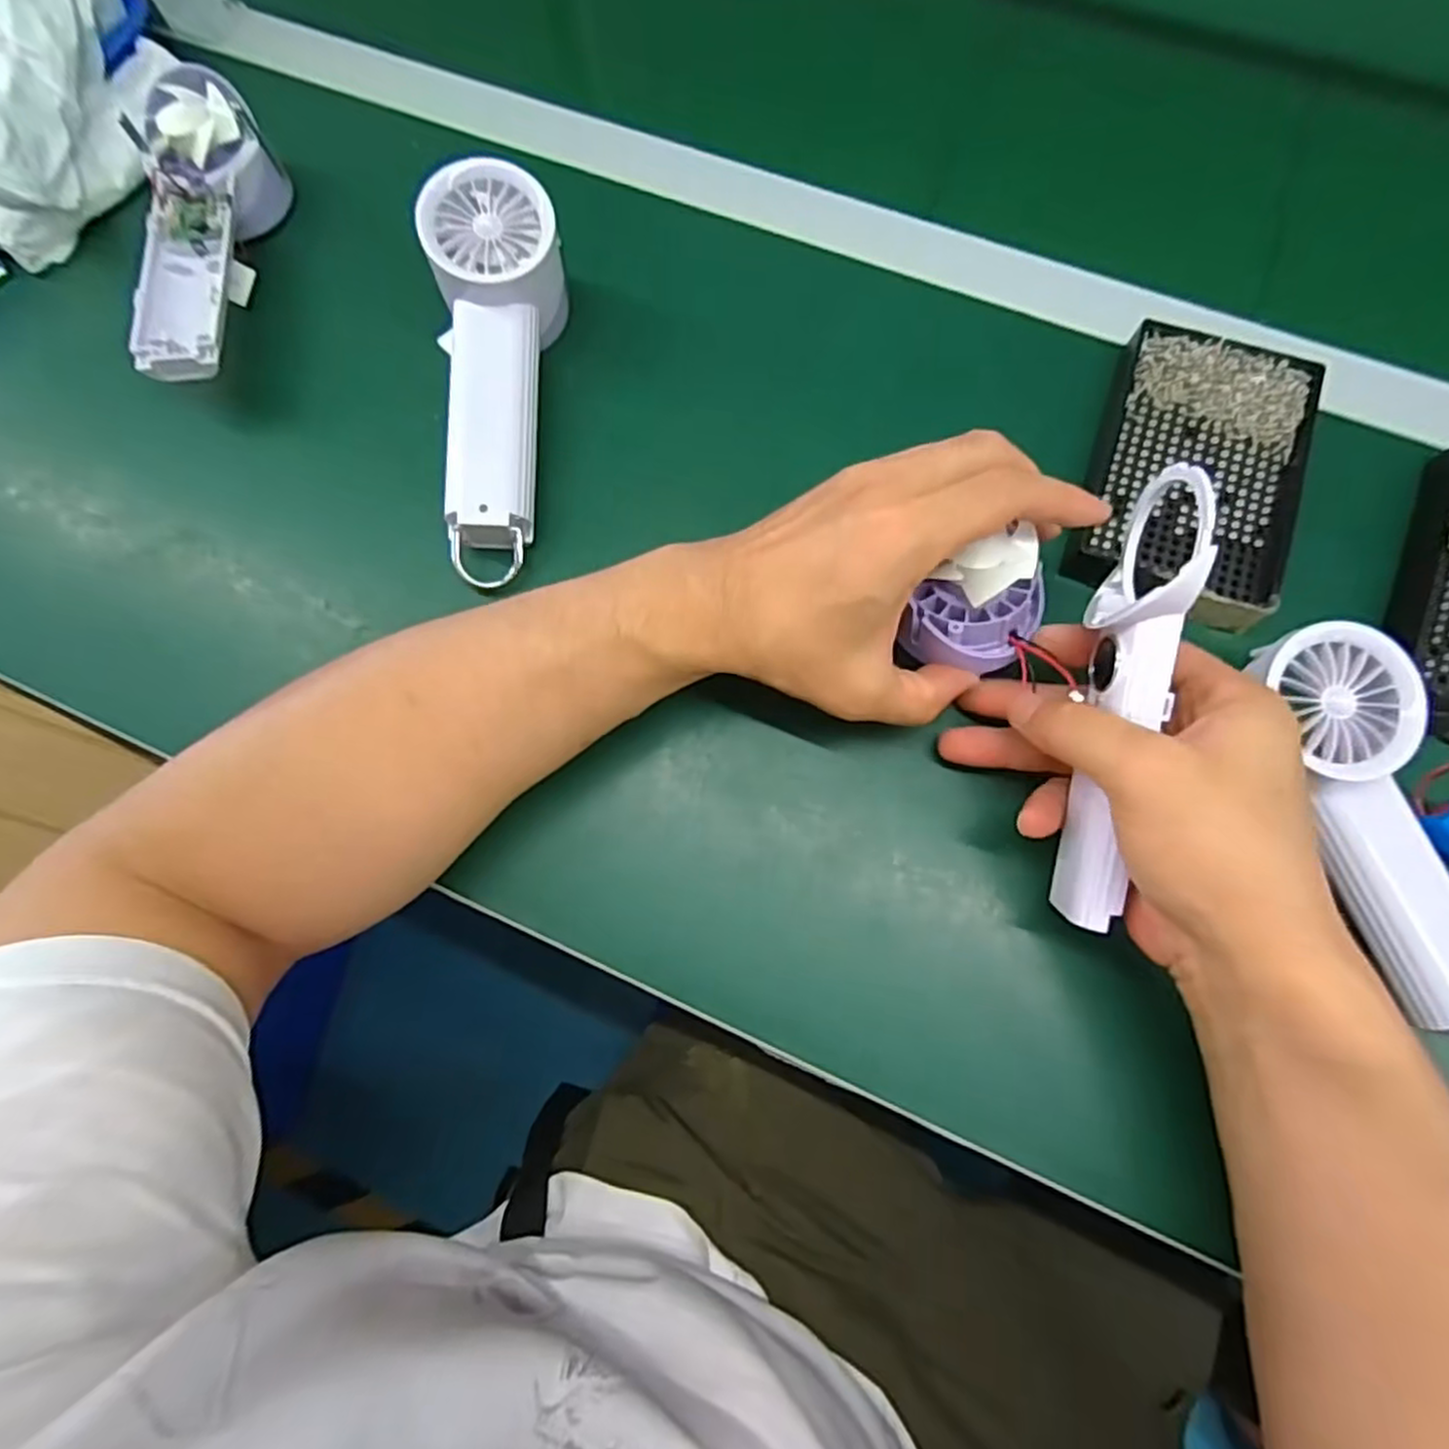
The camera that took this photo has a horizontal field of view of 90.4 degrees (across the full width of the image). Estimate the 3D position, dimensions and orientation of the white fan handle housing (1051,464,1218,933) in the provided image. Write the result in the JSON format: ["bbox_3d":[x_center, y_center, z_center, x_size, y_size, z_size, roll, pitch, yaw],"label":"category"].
[{"bbox_3d":[0.148,-0.010,0.270,0.019,0.055,0.171,10,95,4],"label":"white fan handle housing"}]

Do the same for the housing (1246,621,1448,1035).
[{"bbox_3d":[0.265,0.040,0.289,0.052,0.021,0.168,-21,92,-5],"label":"housing"}]

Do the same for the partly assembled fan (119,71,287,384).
[{"bbox_3d":[-0.276,-0.257,0.393,0.063,0.065,0.177,-8,76,0],"label":"partly assembled fan"}]

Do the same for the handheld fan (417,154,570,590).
[{"bbox_3d":[-0.113,-0.166,0.357,0.064,0.054,0.199,1,90,1],"label":"handheld fan"}]

